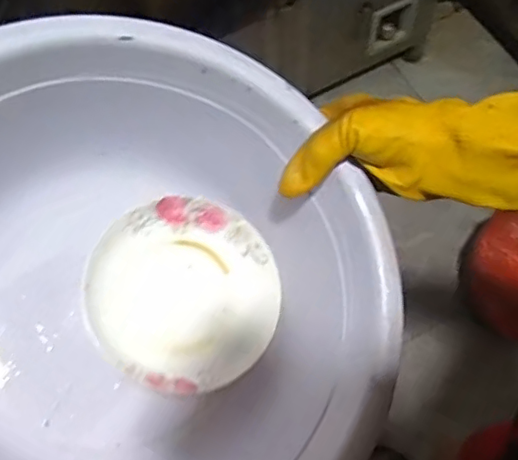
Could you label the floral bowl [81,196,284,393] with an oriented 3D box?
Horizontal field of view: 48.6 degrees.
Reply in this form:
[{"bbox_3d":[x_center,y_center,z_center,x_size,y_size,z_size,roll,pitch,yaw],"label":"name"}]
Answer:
[{"bbox_3d":[-0.070,0.060,0.534,0.170,0.055,0.170,4,77,-18],"label":"floral bowl"}]

